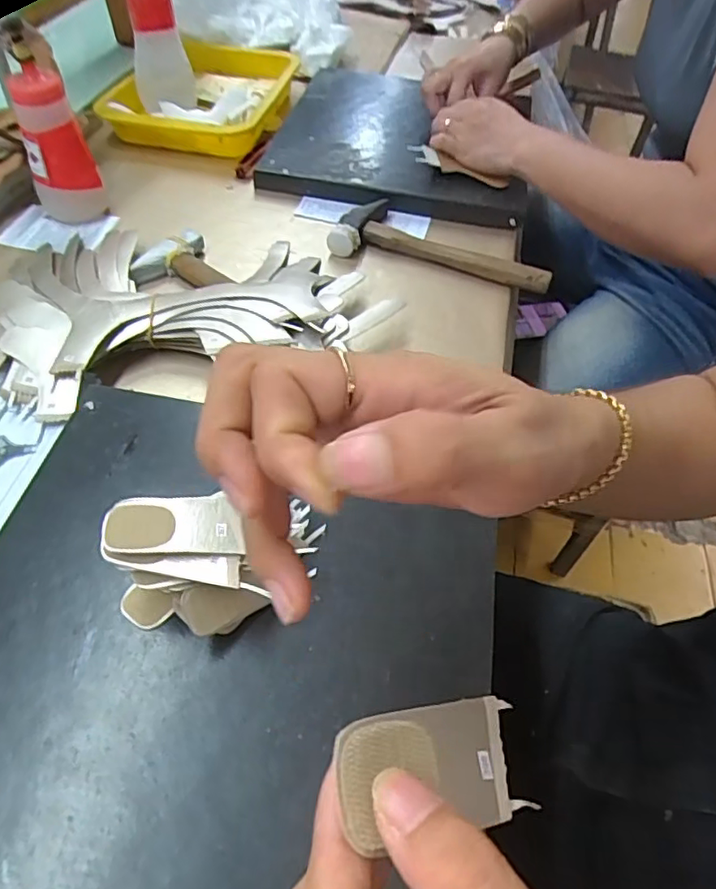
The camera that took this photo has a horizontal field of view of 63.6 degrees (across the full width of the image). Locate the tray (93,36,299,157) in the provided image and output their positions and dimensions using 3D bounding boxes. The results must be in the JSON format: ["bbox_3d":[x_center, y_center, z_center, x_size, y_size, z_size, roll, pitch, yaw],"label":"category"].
[{"bbox_3d":[-0.189,-0.455,0.754,0.179,0.055,0.268,15,51,8],"label":"tray"}]

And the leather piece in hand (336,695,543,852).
[{"bbox_3d":[0.024,0.090,0.162,0.075,0.004,0.032,19,51,-43],"label":"leather piece in hand"}]

